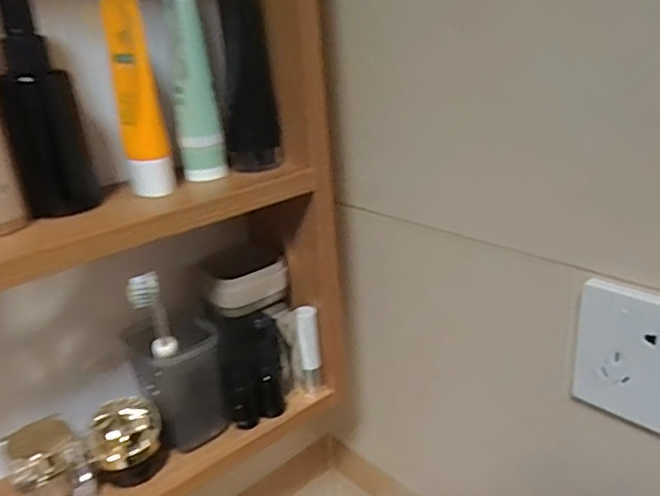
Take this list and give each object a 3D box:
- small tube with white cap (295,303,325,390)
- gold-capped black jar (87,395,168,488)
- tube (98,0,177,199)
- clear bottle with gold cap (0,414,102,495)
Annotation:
[{"bbox_3d":[-0.017,0.085,0.499,0.017,0.076,0.013,-5,23,-1],"label":"small tube with white cap"},{"bbox_3d":[-0.147,0.140,0.429,0.050,0.053,0.043,-10,23,-12],"label":"gold-capped black jar"},{"bbox_3d":[-0.127,-0.099,0.390,0.029,0.124,0.036,-11,23,-15],"label":"tube"},{"bbox_3d":[-0.193,0.154,0.409,0.050,0.066,0.044,-19,26,-30],"label":"clear bottle with gold cap"}]

